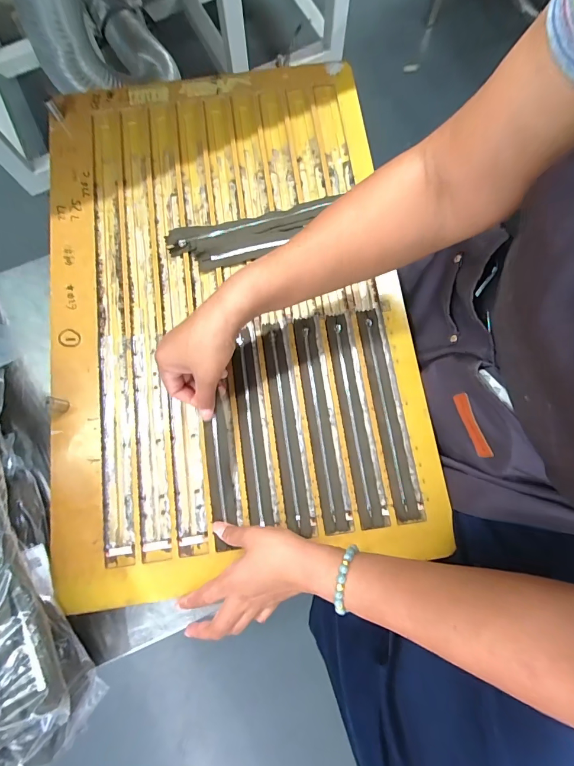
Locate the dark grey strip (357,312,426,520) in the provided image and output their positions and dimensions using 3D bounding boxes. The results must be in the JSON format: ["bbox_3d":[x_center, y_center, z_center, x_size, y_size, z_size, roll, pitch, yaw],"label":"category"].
[{"bbox_3d":[0.123,0.031,0.431,0.031,0.011,0.256,-8,78,-1],"label":"dark grey strip"}]

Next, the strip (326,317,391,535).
[{"bbox_3d":[0.084,0.037,0.431,0.034,0.009,0.256,-8,78,-1],"label":"strip"}]

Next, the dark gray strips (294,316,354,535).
[{"bbox_3d":[0.039,0.043,0.429,0.030,0.008,0.256,-9,78,-1],"label":"dark gray strips"}]

